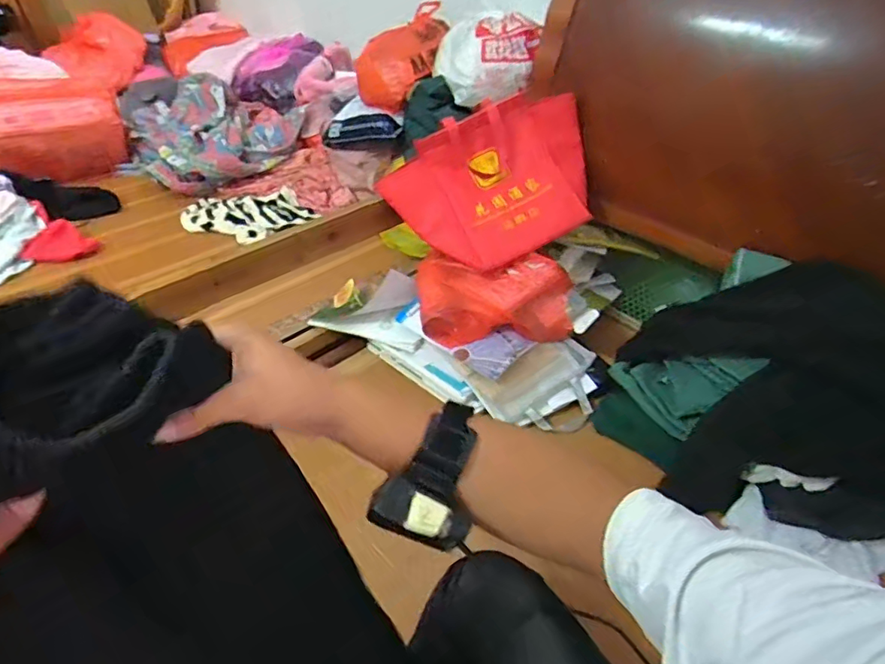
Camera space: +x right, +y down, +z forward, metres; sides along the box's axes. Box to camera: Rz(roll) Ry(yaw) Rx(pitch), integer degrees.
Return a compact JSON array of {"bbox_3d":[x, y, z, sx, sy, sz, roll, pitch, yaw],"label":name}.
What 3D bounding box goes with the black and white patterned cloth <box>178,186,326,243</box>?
[{"bbox_3d":[-0.540,-0.328,1.470,0.344,0.048,0.222,-8,41,-12],"label":"black and white patterned cloth"}]

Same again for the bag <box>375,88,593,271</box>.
[{"bbox_3d":[0.111,-0.298,1.087,0.415,0.086,0.299,-27,82,0],"label":"bag"}]

